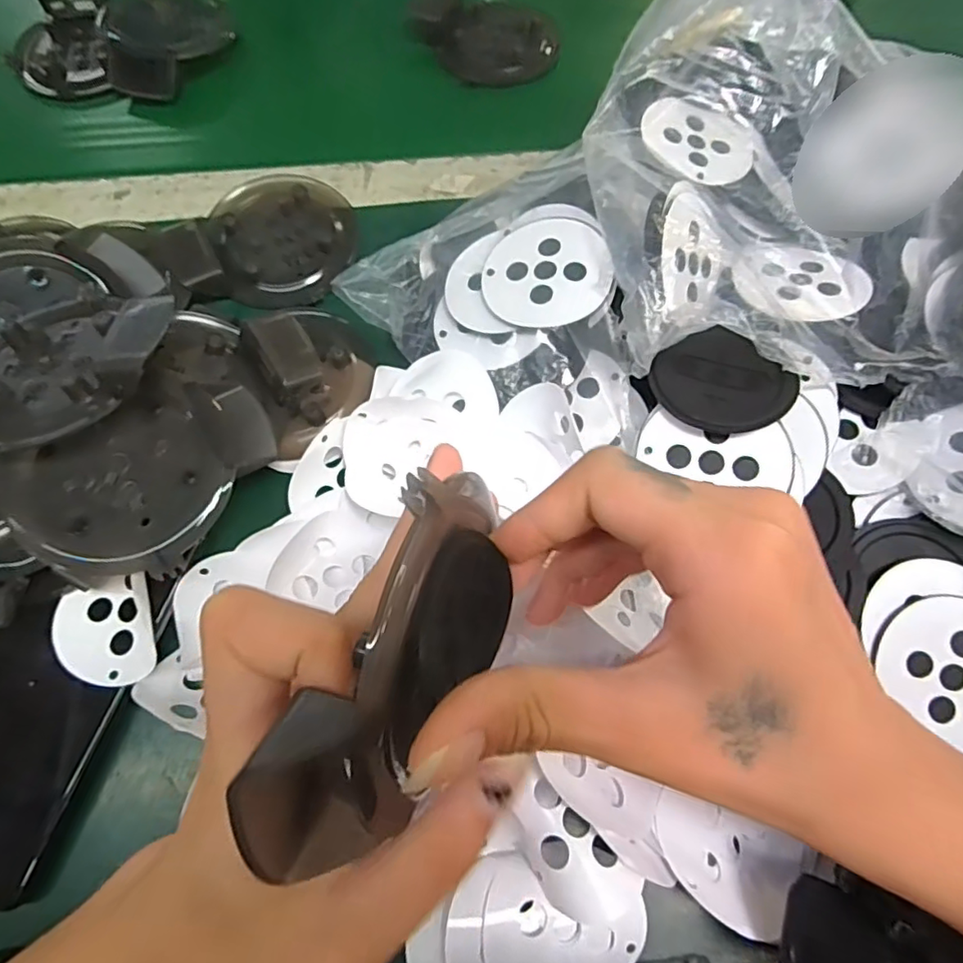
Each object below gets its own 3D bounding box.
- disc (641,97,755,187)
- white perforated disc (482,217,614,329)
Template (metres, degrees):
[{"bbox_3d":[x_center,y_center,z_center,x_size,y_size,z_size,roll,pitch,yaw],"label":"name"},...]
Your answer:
[{"bbox_3d":[0.114,-0.180,0.300,0.060,0.004,0.061,4,66,-9],"label":"disc"},{"bbox_3d":[0.031,-0.100,0.272,0.060,0.004,0.060,-4,70,12],"label":"white perforated disc"}]

